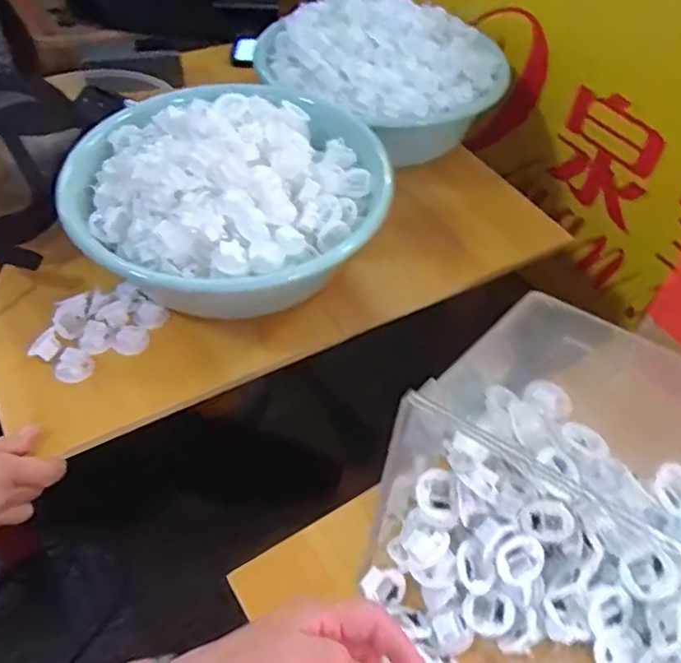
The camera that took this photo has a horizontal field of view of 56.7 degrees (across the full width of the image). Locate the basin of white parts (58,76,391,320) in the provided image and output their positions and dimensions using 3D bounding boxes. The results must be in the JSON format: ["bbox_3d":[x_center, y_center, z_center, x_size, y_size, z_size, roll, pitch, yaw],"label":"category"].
[{"bbox_3d":[-0.102,-0.141,0.613,0.282,0.145,0.293,1,50,-1],"label":"basin of white parts"}]

